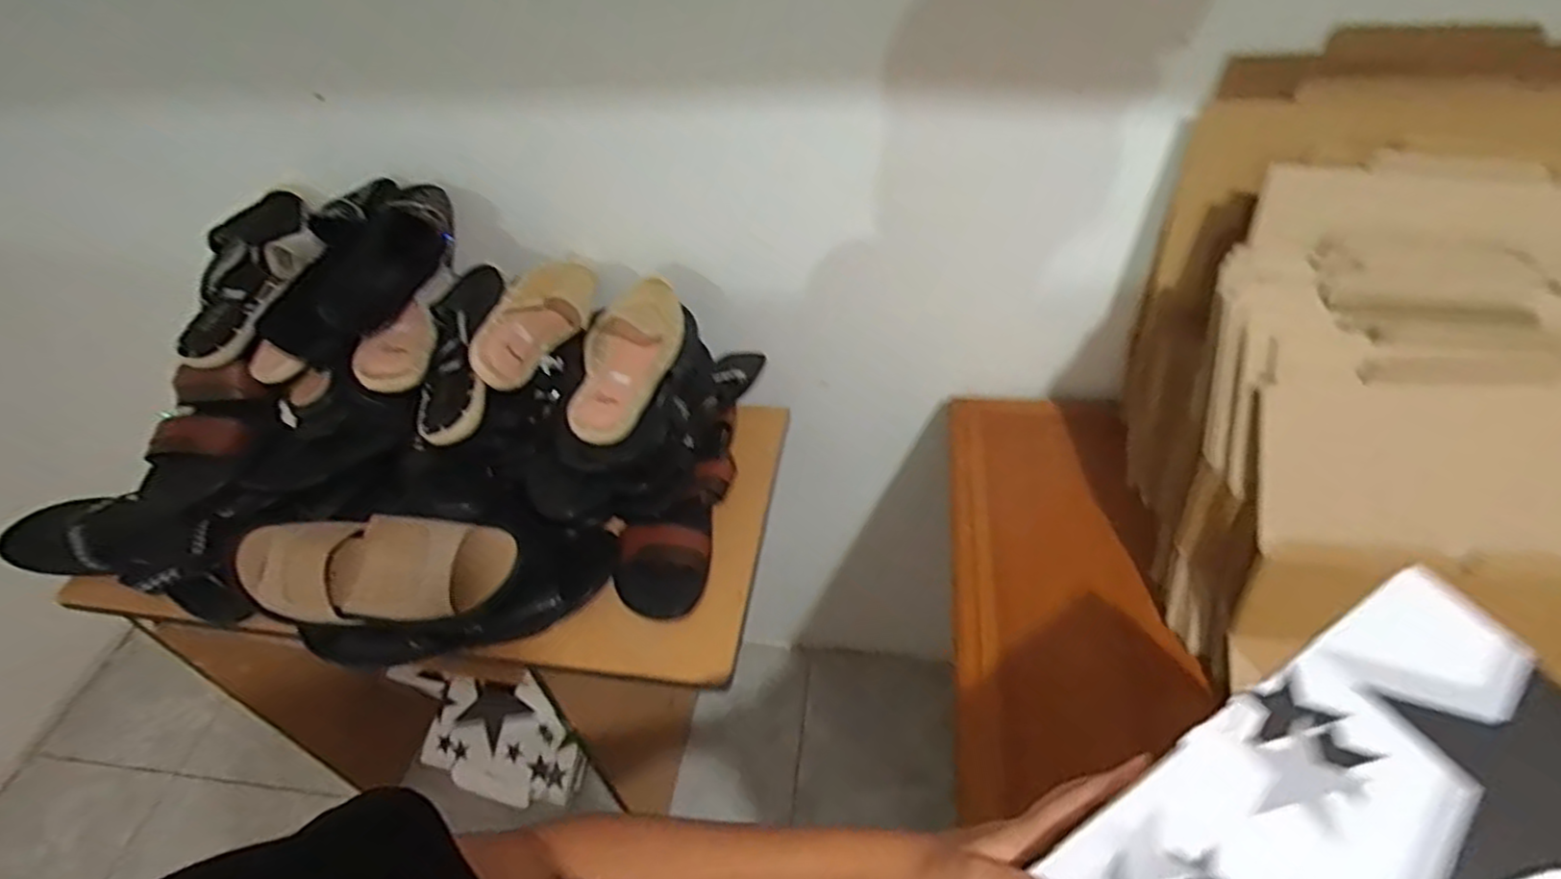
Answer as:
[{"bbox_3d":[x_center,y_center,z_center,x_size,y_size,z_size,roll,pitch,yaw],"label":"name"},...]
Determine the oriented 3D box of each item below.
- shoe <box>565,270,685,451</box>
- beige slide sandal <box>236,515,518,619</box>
[{"bbox_3d":[-0.158,-0.100,0.764,0.089,0.059,0.227,11,49,15],"label":"shoe"},{"bbox_3d":[-0.419,0.127,0.730,0.298,0.061,0.092,3,47,8],"label":"beige slide sandal"}]

